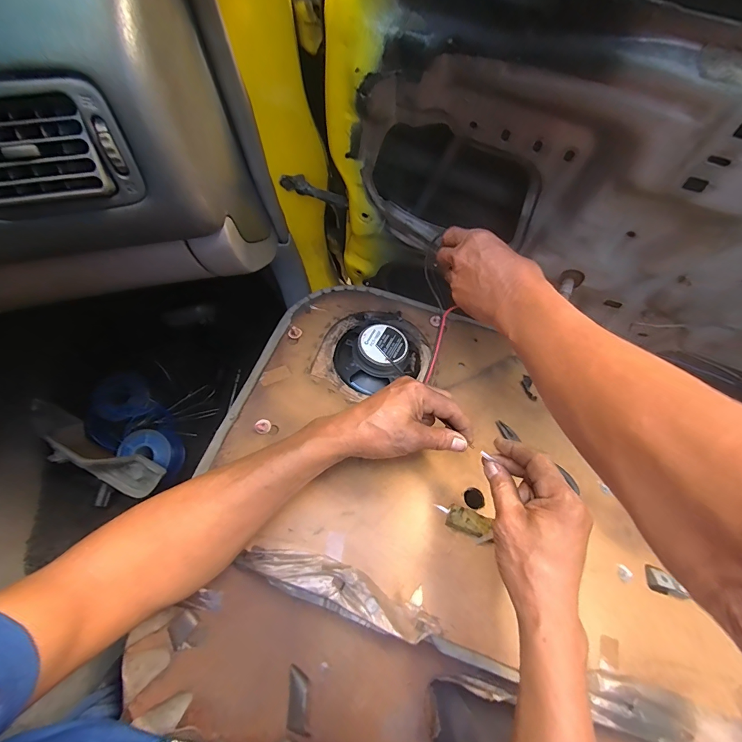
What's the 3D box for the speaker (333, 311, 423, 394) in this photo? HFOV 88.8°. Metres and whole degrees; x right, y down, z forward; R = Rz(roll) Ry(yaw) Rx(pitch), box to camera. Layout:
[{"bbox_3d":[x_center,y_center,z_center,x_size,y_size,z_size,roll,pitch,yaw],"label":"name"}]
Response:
[{"bbox_3d":[0.011,-0.028,0.536,0.128,0.058,0.128,4,62,-7],"label":"speaker"}]

